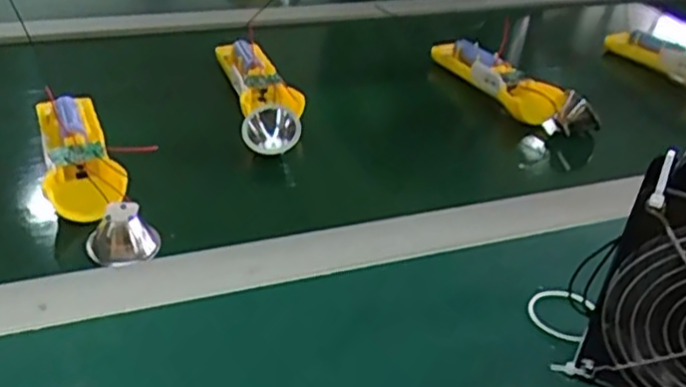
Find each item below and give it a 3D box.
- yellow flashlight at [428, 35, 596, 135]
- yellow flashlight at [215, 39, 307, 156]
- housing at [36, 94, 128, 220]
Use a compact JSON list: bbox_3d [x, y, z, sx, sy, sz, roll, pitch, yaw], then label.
[{"bbox_3d":[0.147,-0.108,0.663,0.047,0.034,0.201,-21,43,-32],"label":"yellow flashlight"},{"bbox_3d":[-0.072,-0.098,0.612,0.055,0.038,0.179,-4,35,-15],"label":"yellow flashlight"},{"bbox_3d":[-0.195,-0.032,0.505,0.049,0.019,0.160,-12,38,-25],"label":"housing"}]

